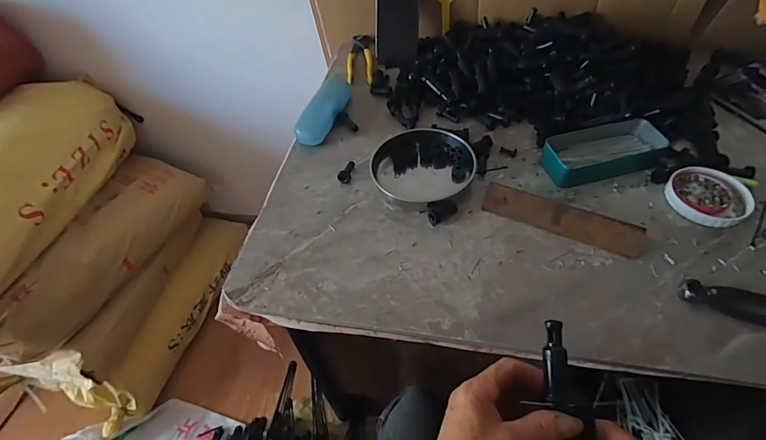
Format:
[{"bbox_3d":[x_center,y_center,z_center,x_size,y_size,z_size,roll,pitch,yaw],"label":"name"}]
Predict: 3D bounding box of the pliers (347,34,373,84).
[{"bbox_3d":[-0.043,-0.305,0.755,0.048,0.018,0.171,-3,51,2],"label":"pliers"}]

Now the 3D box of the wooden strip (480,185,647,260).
[{"bbox_3d":[0.211,-0.001,0.477,0.179,0.007,0.037,21,101,19],"label":"wooden strip"}]

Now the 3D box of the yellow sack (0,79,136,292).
[{"bbox_3d":[-0.841,-0.075,0.863,0.316,0.206,0.600,-1,51,4],"label":"yellow sack"}]

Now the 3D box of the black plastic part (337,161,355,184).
[{"bbox_3d":[-0.051,-0.069,0.565,0.018,0.013,0.042,9,40,10],"label":"black plastic part"}]

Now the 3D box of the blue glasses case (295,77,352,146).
[{"bbox_3d":[-0.090,-0.181,0.636,0.043,0.032,0.154,13,53,14],"label":"blue glasses case"}]

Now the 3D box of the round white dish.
[{"bbox_3d":[0.399,-0.031,0.490,0.092,0.014,0.086,-2,51,3],"label":"round white dish"}]

